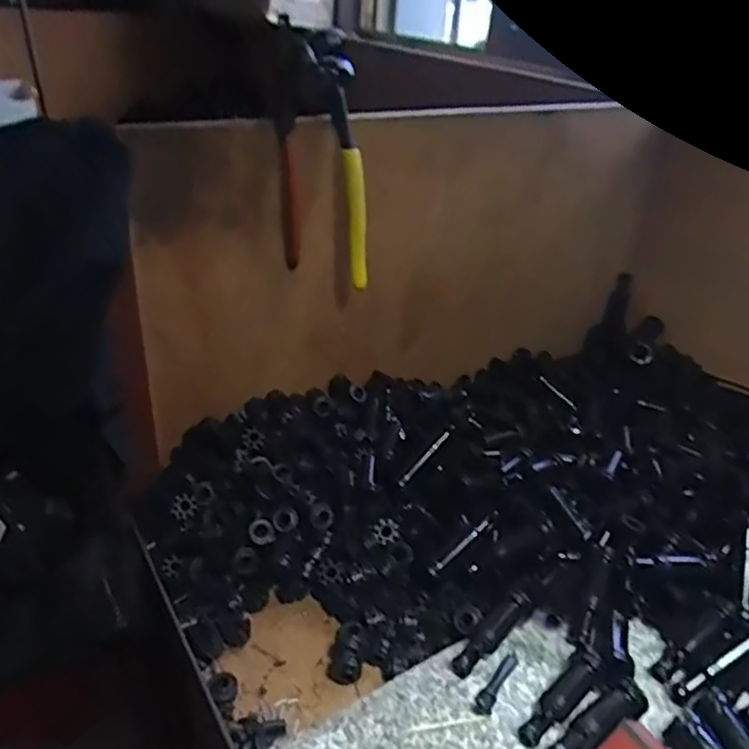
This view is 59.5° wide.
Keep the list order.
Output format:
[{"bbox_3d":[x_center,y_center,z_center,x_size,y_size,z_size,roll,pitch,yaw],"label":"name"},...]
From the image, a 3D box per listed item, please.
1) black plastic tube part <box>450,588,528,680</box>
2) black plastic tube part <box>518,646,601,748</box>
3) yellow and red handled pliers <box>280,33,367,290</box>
[{"bbox_3d":[0.074,0.164,0.416,0.016,0.021,0.068,28,38,33],"label":"black plastic tube part"},{"bbox_3d":[0.108,0.188,0.380,0.017,0.019,0.067,29,38,34],"label":"black plastic tube part"},{"bbox_3d":[-0.039,-0.148,0.475,0.060,0.171,0.028,-13,24,-19],"label":"yellow and red handled pliers"}]

